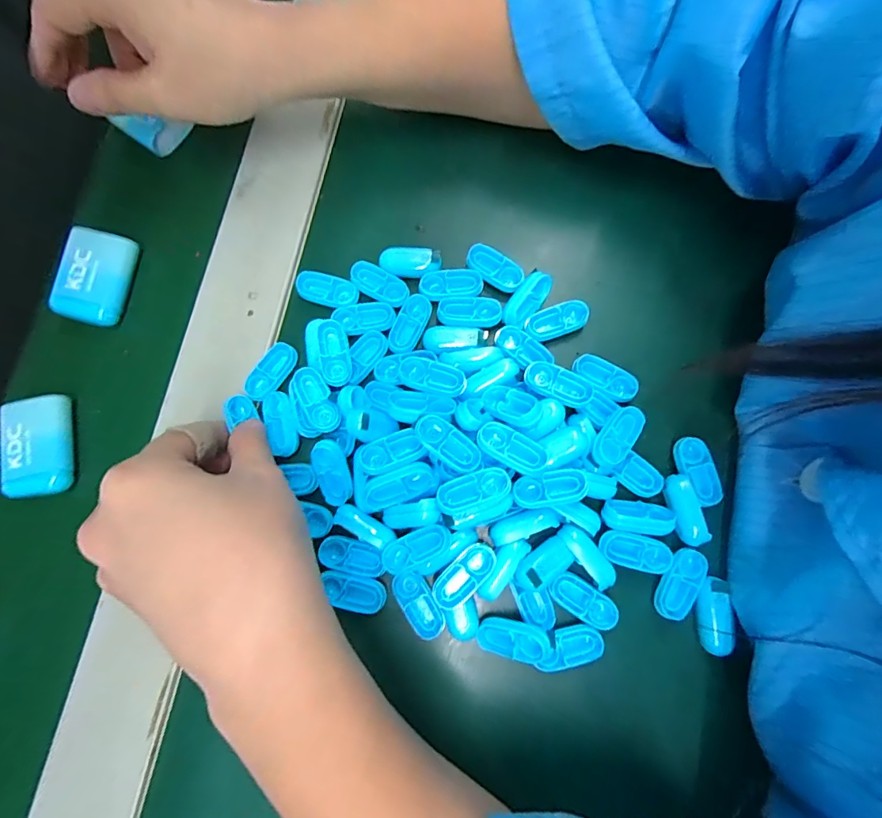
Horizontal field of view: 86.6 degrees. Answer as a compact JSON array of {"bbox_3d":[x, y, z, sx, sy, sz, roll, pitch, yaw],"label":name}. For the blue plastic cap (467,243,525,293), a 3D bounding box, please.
[{"bbox_3d":[0.030,-0.077,0.256,0.034,0.006,0.015,33,80,9],"label":"blue plastic cap"}]

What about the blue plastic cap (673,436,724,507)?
[{"bbox_3d":[0.127,0.031,0.232,0.016,0.005,0.034,-20,77,-3],"label":"blue plastic cap"}]

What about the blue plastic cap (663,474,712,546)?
[{"bbox_3d":[0.118,0.048,0.226,0.013,0.004,0.033,-15,77,-2],"label":"blue plastic cap"}]

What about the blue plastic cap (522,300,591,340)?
[{"bbox_3d":[0.062,-0.047,0.249,0.035,0.005,0.016,-17,77,-2],"label":"blue plastic cap"}]

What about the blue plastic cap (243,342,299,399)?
[{"bbox_3d":[-0.090,-0.020,0.248,0.015,0.005,0.034,34,80,9],"label":"blue plastic cap"}]

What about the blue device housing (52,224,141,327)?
[{"bbox_3d":[-0.199,-0.075,0.269,0.035,0.017,0.052,18,81,-22],"label":"blue device housing"}]

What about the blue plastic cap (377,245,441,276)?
[{"bbox_3d":[-0.017,-0.082,0.258,0.033,0.006,0.014,3,77,2],"label":"blue plastic cap"}]

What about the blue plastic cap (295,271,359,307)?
[{"bbox_3d":[-0.062,-0.065,0.256,0.034,0.005,0.016,15,78,5],"label":"blue plastic cap"}]

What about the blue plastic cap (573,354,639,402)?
[{"bbox_3d":[0.085,-0.016,0.243,0.034,0.005,0.016,30,80,8],"label":"blue plastic cap"}]

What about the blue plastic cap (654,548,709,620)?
[{"bbox_3d":[0.114,0.083,0.222,0.016,0.005,0.034,32,80,8],"label":"blue plastic cap"}]

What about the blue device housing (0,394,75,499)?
[{"bbox_3d":[-0.215,0.020,0.248,0.034,0.008,0.051,-13,77,-1],"label":"blue device housing"}]

